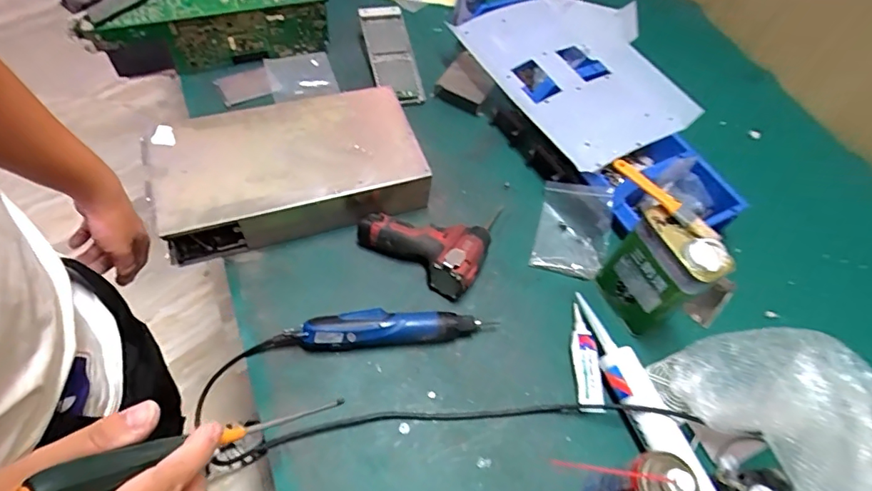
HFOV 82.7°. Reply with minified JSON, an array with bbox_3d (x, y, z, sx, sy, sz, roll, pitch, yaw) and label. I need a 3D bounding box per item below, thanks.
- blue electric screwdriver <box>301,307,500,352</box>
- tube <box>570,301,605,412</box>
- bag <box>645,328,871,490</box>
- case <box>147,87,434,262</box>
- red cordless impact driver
[{"bbox_3d":[-0.051,0.115,0.687,0.263,0.044,0.049,-2,58,-8],"label":"blue electric screwdriver"},{"bbox_3d":[0.211,0.160,0.701,0.035,0.016,0.149,3,57,-4],"label":"tube"},{"bbox_3d":[0.511,0.228,0.637,0.286,0.085,0.331,-21,62,-19],"label":"bag"},{"bbox_3d":[-0.224,-0.124,0.777,0.383,0.094,0.228,-13,60,-14],"label":"case"},{"bbox_3d":[-0.010,-0.020,0.762,0.192,0.066,0.136,30,59,12],"label":"red cordless impact driver"}]

